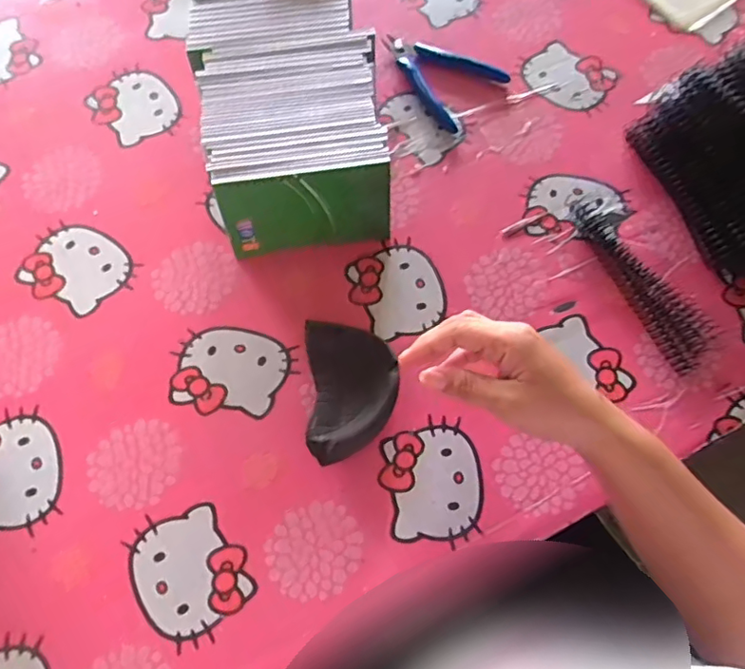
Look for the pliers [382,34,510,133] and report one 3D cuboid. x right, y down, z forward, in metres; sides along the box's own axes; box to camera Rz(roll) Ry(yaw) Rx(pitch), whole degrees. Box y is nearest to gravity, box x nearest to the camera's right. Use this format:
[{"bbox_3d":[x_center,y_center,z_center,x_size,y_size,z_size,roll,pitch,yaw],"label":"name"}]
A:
[{"bbox_3d":[0.059,-0.250,0.547,0.114,0.014,0.079,42,75,12],"label":"pliers"}]

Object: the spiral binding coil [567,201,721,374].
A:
[{"bbox_3d":[0.227,-0.047,0.483,0.046,0.015,0.164,-29,74,-11],"label":"spiral binding coil"}]

